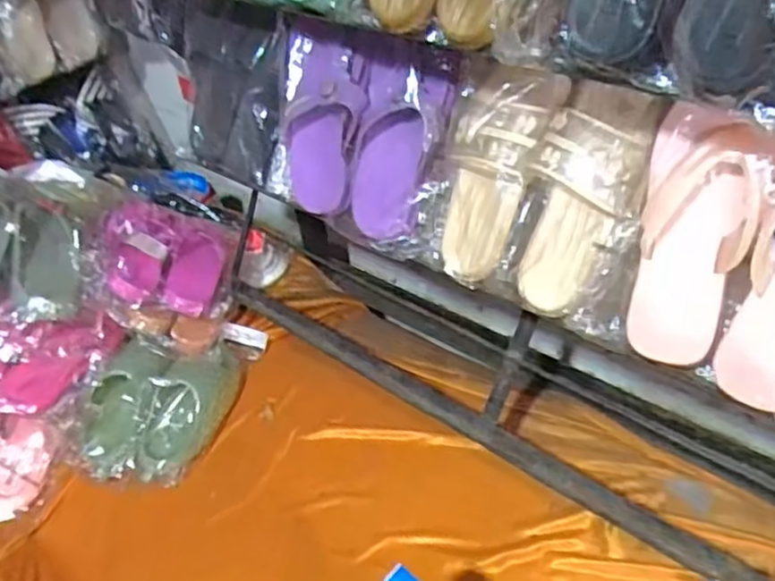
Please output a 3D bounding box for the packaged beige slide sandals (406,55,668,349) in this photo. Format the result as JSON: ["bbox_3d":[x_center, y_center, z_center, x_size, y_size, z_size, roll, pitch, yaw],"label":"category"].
[{"bbox_3d":[0.132,-0.107,0.644,0.251,0.242,0.070,23,19,34],"label":"packaged beige slide sandals"}]

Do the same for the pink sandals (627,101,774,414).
[{"bbox_3d":[0.283,-0.017,0.515,0.187,0.215,0.057,16,17,38],"label":"pink sandals"}]

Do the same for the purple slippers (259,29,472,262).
[{"bbox_3d":[-0.030,-0.169,0.764,0.243,0.217,0.102,19,33,24],"label":"purple slippers"}]

